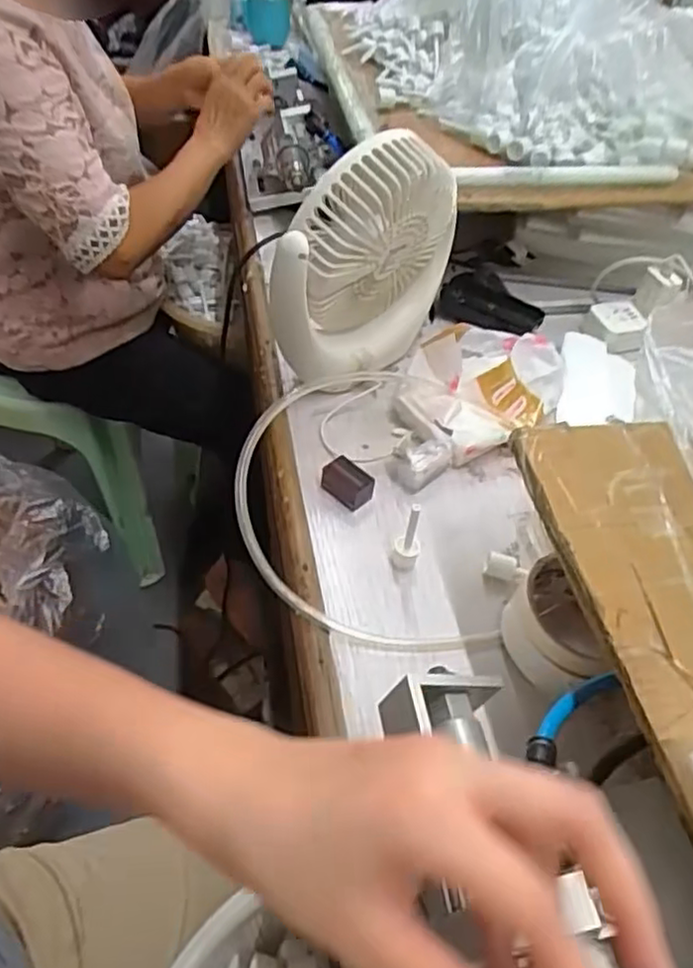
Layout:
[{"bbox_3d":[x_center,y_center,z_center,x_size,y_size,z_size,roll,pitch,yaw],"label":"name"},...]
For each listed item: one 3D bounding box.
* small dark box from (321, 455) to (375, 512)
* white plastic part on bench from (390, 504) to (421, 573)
[{"bbox_3d":[0.001,0.001,0.551,0.027,0.029,0.043,-30,57,-28],"label":"small dark box"},{"bbox_3d":[0.045,0.041,0.489,0.019,0.061,0.017,14,48,7],"label":"white plastic part on bench"}]

